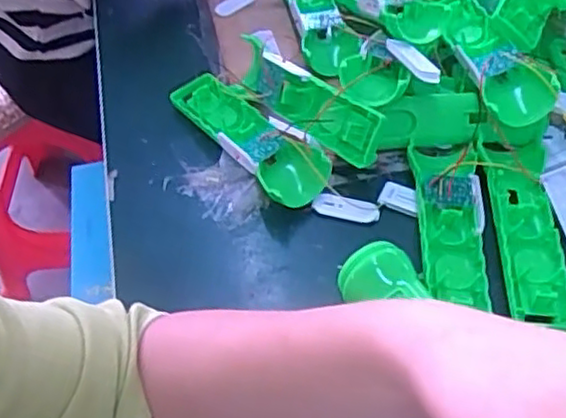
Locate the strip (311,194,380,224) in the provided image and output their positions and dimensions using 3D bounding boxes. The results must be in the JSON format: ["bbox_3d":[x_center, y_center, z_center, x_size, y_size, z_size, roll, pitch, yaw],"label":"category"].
[{"bbox_3d":[0.047,0.000,0.516,0.049,0.004,0.018,10,80,5],"label":"strip"}]

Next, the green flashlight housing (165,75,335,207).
[{"bbox_3d":[-0.029,-0.062,0.547,0.049,0.028,0.161,-31,56,-21],"label":"green flashlight housing"}]

